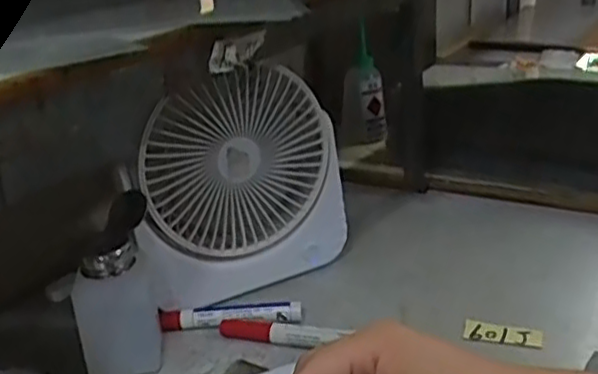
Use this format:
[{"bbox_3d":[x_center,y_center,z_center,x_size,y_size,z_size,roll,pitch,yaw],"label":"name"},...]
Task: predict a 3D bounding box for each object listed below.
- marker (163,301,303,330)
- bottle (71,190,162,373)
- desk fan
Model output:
[{"bbox_3d":[-0.055,0.105,0.559,0.114,0.016,0.017,-5,22,4],"label":"marker"},{"bbox_3d":[-0.136,0.075,0.520,0.061,0.120,0.062,-10,22,-10],"label":"bottle"},{"bbox_3d":[-0.052,0.001,0.583,0.181,0.187,0.053,-18,25,-27],"label":"desk fan"}]

